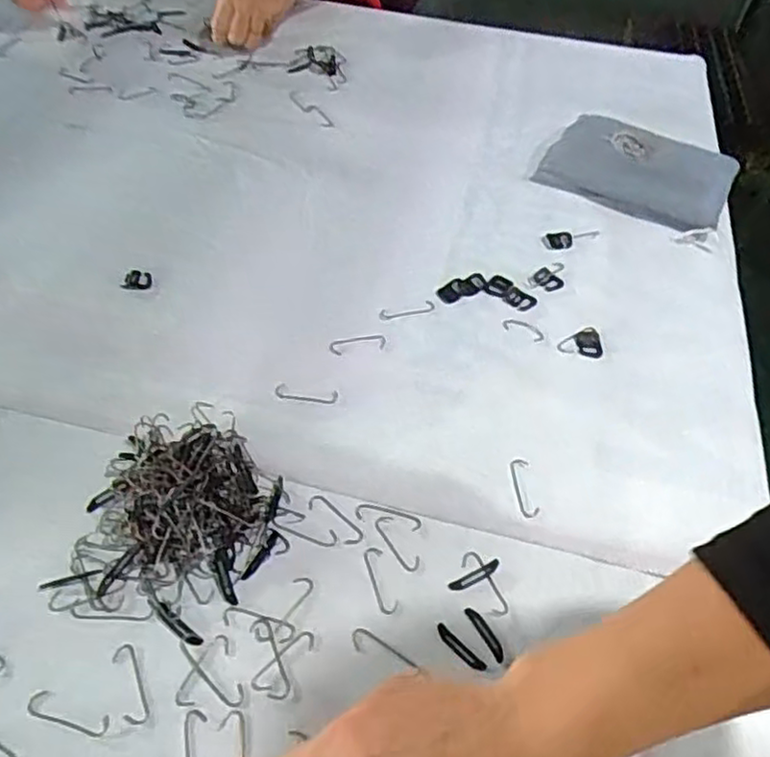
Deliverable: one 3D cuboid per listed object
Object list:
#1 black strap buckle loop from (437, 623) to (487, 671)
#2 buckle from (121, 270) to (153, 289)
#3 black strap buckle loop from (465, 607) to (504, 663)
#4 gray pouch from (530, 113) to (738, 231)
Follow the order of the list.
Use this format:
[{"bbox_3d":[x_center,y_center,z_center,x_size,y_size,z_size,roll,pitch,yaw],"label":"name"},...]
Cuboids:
[{"bbox_3d":[0.042,0.150,0.388,0.033,0.004,0.008,39,58,25],"label":"black strap buckle loop"},{"bbox_3d":[-0.197,-0.078,0.554,0.025,0.011,0.014,-27,57,-24],"label":"buckle"},{"bbox_3d":[0.057,0.144,0.394,0.008,0.004,0.033,-23,56,-22],"label":"black strap buckle loop"},{"bbox_3d":[0.244,-0.203,0.675,0.170,0.031,0.113,26,53,16],"label":"gray pouch"}]

